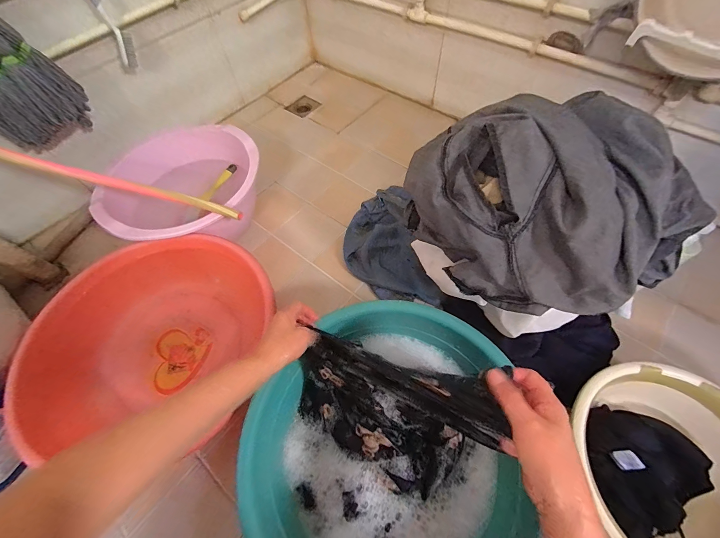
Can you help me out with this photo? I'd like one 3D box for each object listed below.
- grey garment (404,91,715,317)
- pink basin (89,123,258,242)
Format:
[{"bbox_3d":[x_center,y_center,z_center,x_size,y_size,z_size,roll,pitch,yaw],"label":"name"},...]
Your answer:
[{"bbox_3d":[0.272,-0.110,0.467,0.306,0.189,0.360,-30,63,-13],"label":"grey garment"},{"bbox_3d":[-0.431,-0.196,0.828,0.376,0.174,0.376,-1,60,2],"label":"pink basin"}]

